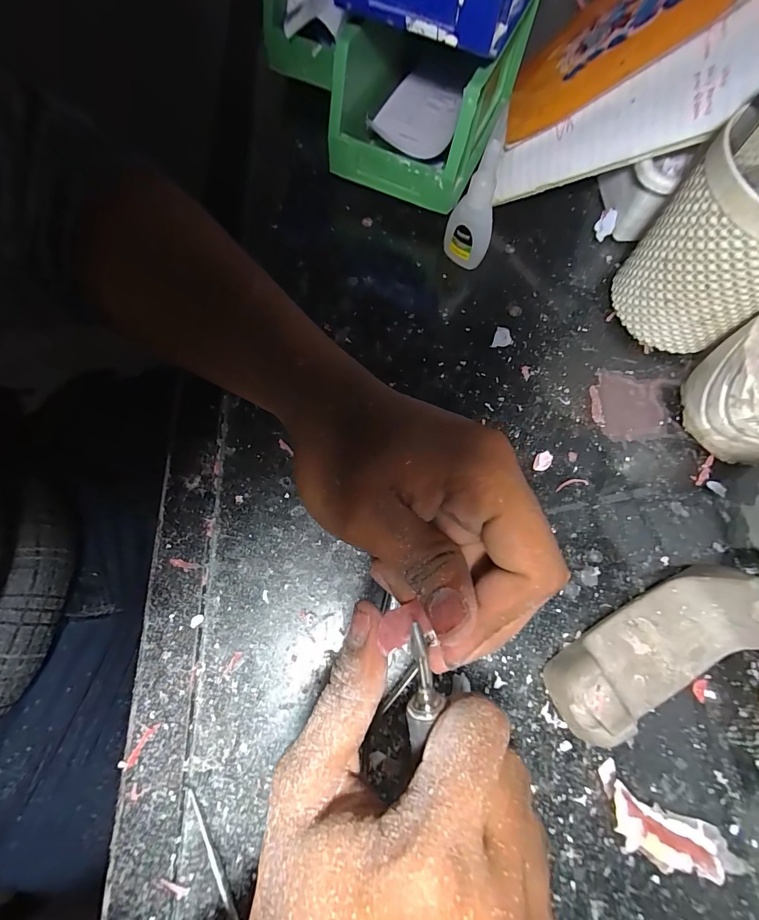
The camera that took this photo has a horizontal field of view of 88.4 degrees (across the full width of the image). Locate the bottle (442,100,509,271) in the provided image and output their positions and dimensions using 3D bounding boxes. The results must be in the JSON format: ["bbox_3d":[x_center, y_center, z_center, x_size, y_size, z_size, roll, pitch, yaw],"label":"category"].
[{"bbox_3d":[0.067,-0.174,0.271,0.034,0.081,0.021,37,71,10],"label":"bottle"}]

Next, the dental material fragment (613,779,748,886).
[{"bbox_3d":[0.147,0.191,0.198,0.065,0.019,0.027,23,74,6],"label":"dental material fragment"}]

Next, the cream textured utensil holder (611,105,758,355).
[{"bbox_3d":[0.213,-0.134,0.249,0.080,0.110,0.097,2,73,0],"label":"cream textured utensil holder"}]

